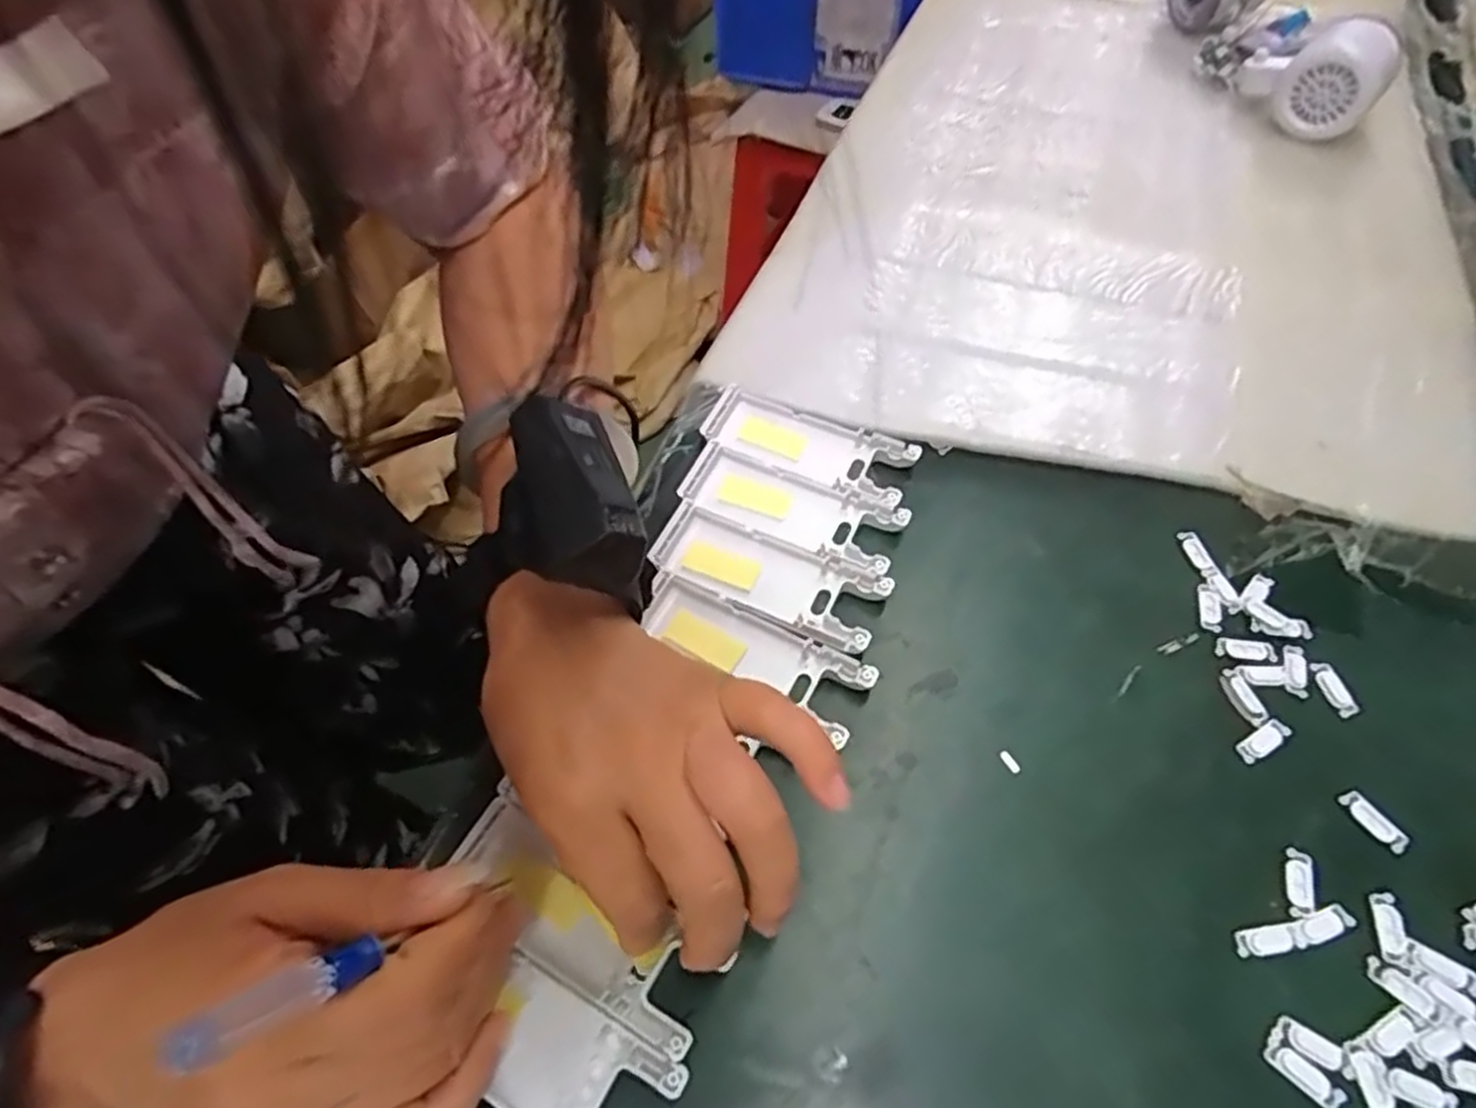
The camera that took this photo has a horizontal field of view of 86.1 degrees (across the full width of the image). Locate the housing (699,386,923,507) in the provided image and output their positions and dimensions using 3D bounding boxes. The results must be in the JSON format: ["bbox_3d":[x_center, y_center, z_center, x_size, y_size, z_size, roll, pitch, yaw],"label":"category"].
[{"bbox_3d":[0.036,-0.054,0.409,0.106,0.019,0.038,21,59,16],"label":"housing"}]

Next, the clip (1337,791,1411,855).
[{"bbox_3d":[0.239,0.100,0.297,0.008,0.004,0.024,-28,61,-15],"label":"clip"}]

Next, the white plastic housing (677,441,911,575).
[{"bbox_3d":[0.025,-0.022,0.381,0.105,0.012,0.037,22,60,16],"label":"white plastic housing"}]

